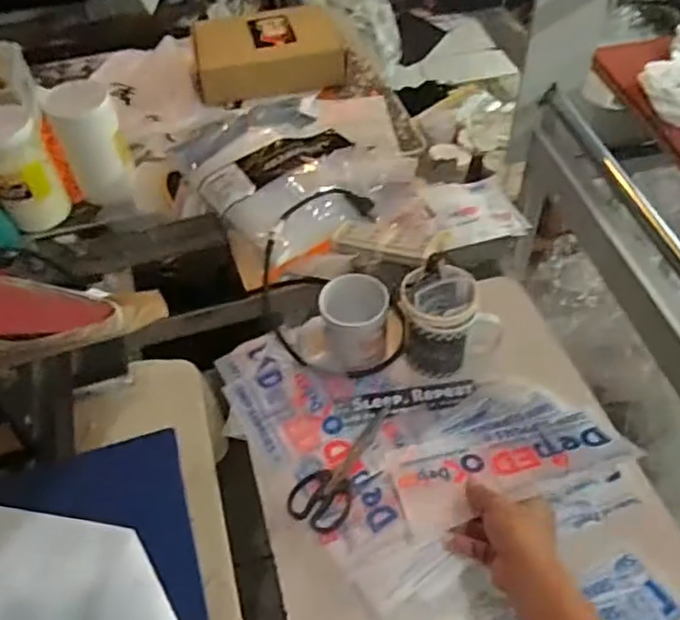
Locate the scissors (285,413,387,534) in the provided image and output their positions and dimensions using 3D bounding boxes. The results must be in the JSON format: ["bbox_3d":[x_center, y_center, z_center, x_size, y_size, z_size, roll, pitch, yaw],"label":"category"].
[{"bbox_3d":[0.005,0.172,0.714,0.067,0.004,0.156,24,54,22],"label":"scissors"}]

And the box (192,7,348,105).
[{"bbox_3d":[-0.136,-0.478,1.195,0.276,0.079,0.169,-11,49,-6],"label":"box"}]

